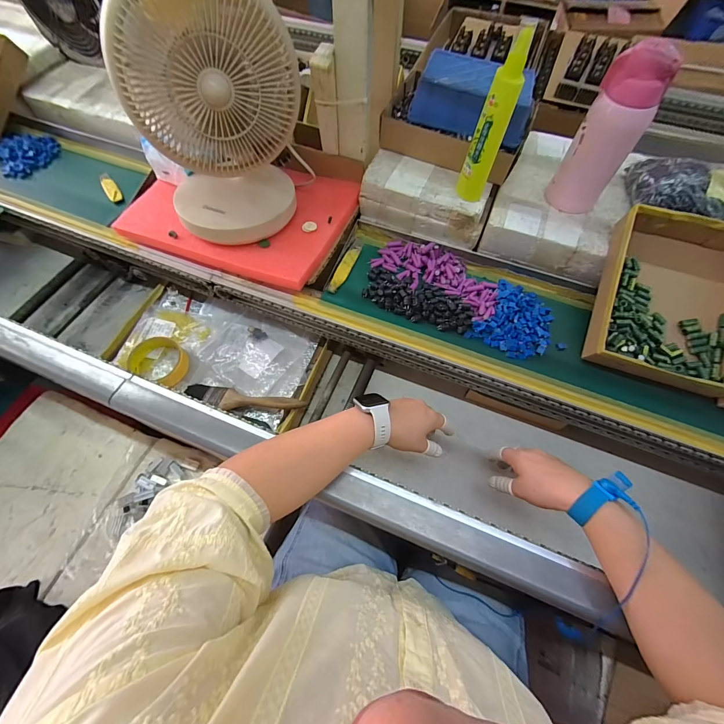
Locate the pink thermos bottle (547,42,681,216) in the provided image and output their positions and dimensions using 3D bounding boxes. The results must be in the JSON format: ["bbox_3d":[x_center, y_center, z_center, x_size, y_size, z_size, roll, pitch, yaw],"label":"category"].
[{"bbox_3d":[0.345,-0.315,0.483,0.060,0.201,0.070,-19,63,-13],"label":"pink thermos bottle"}]

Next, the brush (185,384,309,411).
[{"bbox_3d":[-0.191,0.062,0.538,0.197,0.028,0.041,9,61,2],"label":"brush"}]

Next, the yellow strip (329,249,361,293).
[{"bbox_3d":[-0.029,-0.156,0.565,0.021,0.005,0.105,19,62,8],"label":"yellow strip"}]

